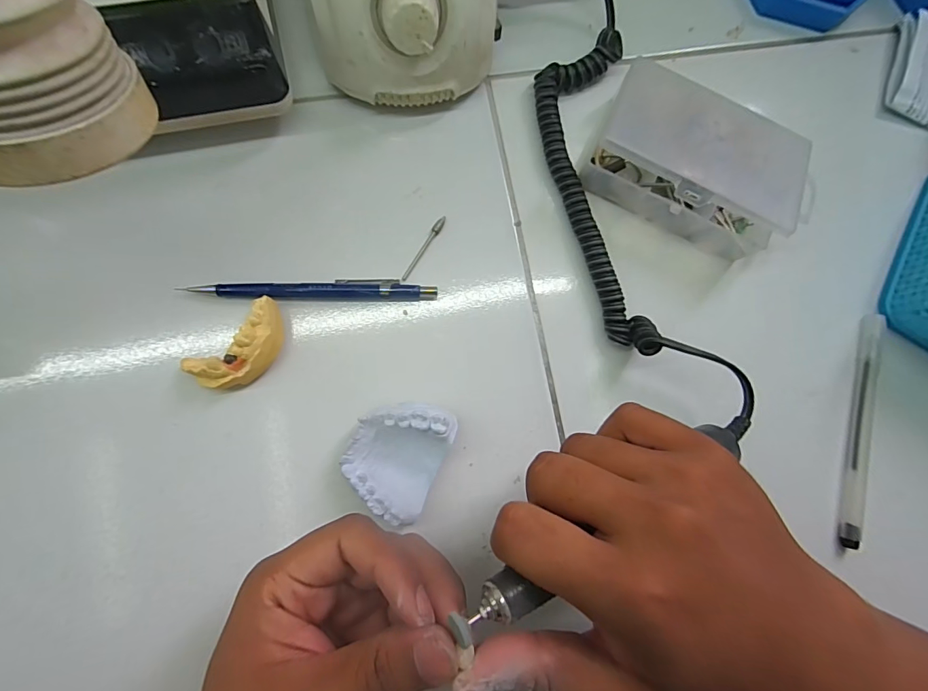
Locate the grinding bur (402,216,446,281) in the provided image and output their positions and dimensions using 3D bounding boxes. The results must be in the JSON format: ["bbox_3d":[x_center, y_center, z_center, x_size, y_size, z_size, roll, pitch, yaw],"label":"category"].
[{"bbox_3d":[-0.024,-0.058,0.257,0.005,0.004,0.045,30,83,-1],"label":"grinding bur"}]

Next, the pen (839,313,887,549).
[{"bbox_3d":[0.243,0.050,0.265,0.011,0.013,0.141,13,82,-4],"label":"pen"}]

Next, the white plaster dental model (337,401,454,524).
[{"bbox_3d":[-0.036,0.058,0.236,0.049,0.025,0.060,25,82,-2],"label":"white plaster dental model"}]

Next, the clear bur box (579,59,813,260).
[{"bbox_3d":[0.137,-0.109,0.254,0.118,0.044,0.073,27,82,-2],"label":"clear bur box"}]

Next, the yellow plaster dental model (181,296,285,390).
[{"bbox_3d":[-0.115,0.002,0.228,0.028,0.021,0.053,44,82,1],"label":"yellow plaster dental model"}]

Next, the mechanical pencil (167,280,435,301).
[{"bbox_3d":[-0.083,-0.032,0.246,0.133,0.012,0.013,1,83,-5],"label":"mechanical pencil"}]

